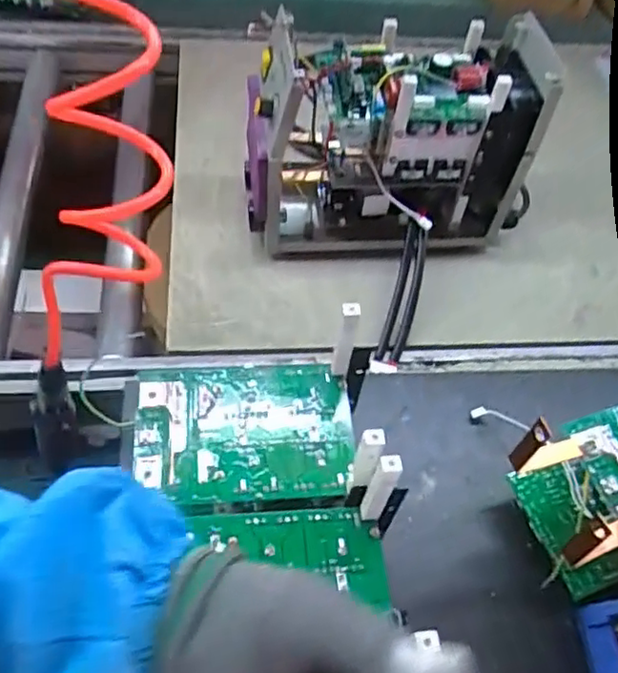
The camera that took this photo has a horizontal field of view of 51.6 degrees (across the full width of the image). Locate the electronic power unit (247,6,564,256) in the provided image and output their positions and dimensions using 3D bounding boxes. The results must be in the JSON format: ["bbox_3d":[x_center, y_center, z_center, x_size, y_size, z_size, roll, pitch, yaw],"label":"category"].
[{"bbox_3d":[0.106,-0.218,0.748,0.345,0.223,0.157,-6,55,-10],"label":"electronic power unit"}]

